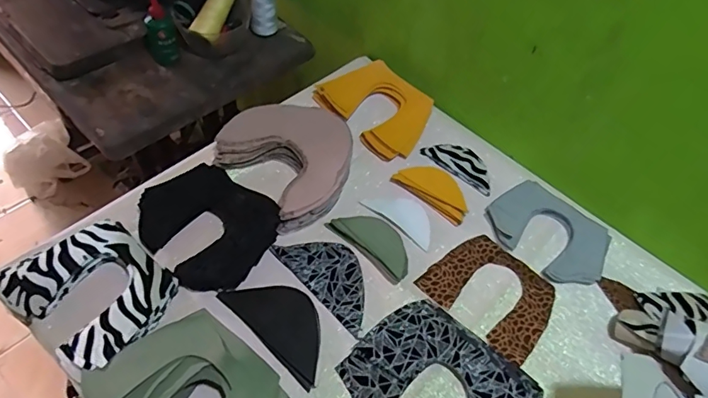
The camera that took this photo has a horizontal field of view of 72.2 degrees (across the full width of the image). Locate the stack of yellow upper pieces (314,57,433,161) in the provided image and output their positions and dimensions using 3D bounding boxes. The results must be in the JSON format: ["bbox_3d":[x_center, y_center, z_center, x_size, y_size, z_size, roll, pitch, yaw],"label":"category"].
[{"bbox_3d":[0.038,-0.145,0.744,0.128,0.030,0.168,-37,64,-26],"label":"stack of yellow upper pieces"}]

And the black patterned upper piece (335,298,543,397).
[{"bbox_3d":[0.083,0.209,0.493,0.197,0.038,0.183,2,54,-2],"label":"black patterned upper piece"}]

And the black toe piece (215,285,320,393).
[{"bbox_3d":[-0.078,0.137,0.547,0.142,0.009,0.069,38,69,23],"label":"black toe piece"}]

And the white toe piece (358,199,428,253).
[{"bbox_3d":[0.067,0.020,0.651,0.098,0.008,0.053,33,59,19],"label":"white toe piece"}]

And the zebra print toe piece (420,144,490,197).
[{"bbox_3d":[0.158,-0.053,0.711,0.113,0.010,0.051,36,60,20],"label":"zebra print toe piece"}]

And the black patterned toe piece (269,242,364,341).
[{"bbox_3d":[-0.024,0.092,0.589,0.071,0.004,0.144,-37,65,-26],"label":"black patterned toe piece"}]

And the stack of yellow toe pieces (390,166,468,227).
[{"bbox_3d":[0.115,-0.017,0.673,0.109,0.007,0.064,34,59,19],"label":"stack of yellow toe pieces"}]

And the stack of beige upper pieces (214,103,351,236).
[{"bbox_3d":[-0.082,-0.061,0.669,0.176,0.042,0.172,36,60,20],"label":"stack of beige upper pieces"}]

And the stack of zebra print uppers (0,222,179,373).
[{"bbox_3d":[-0.282,0.101,0.535,0.154,0.034,0.132,35,60,20],"label":"stack of zebra print uppers"}]

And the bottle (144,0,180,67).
[{"bbox_3d":[-0.304,-0.261,0.761,0.048,0.110,0.044,-18,58,-16],"label":"bottle"}]

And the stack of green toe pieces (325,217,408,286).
[{"bbox_3d":[0.026,0.051,0.612,0.116,0.009,0.054,40,61,22],"label":"stack of green toe pieces"}]

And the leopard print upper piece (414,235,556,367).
[{"bbox_3d":[0.171,0.113,0.598,0.146,0.004,0.122,39,61,22],"label":"leopard print upper piece"}]

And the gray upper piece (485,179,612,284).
[{"bbox_3d":[0.260,0.043,0.644,0.154,0.011,0.111,39,61,22],"label":"gray upper piece"}]

